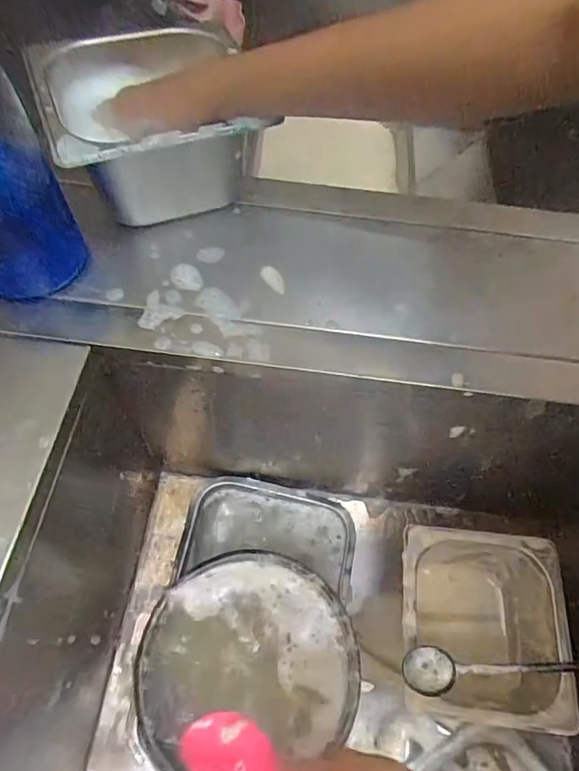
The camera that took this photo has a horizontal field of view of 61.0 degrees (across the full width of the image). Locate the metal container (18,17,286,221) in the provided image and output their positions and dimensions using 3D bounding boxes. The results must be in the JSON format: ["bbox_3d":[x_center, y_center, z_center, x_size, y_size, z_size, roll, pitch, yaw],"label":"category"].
[{"bbox_3d":[-0.124,-0.229,0.450,0.167,0.095,0.166,-15,63,-10],"label":"metal container"}]

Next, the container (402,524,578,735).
[{"bbox_3d":[0.200,0.264,0.546,0.164,0.113,0.177,5,61,0],"label":"container"}]

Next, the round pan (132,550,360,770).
[{"bbox_3d":[-0.045,0.284,0.501,0.217,0.039,0.211,1,61,-2],"label":"round pan"}]

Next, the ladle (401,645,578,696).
[{"bbox_3d":[0.209,0.275,0.468,0.196,0.025,0.039,3,61,-1],"label":"ladle"}]

